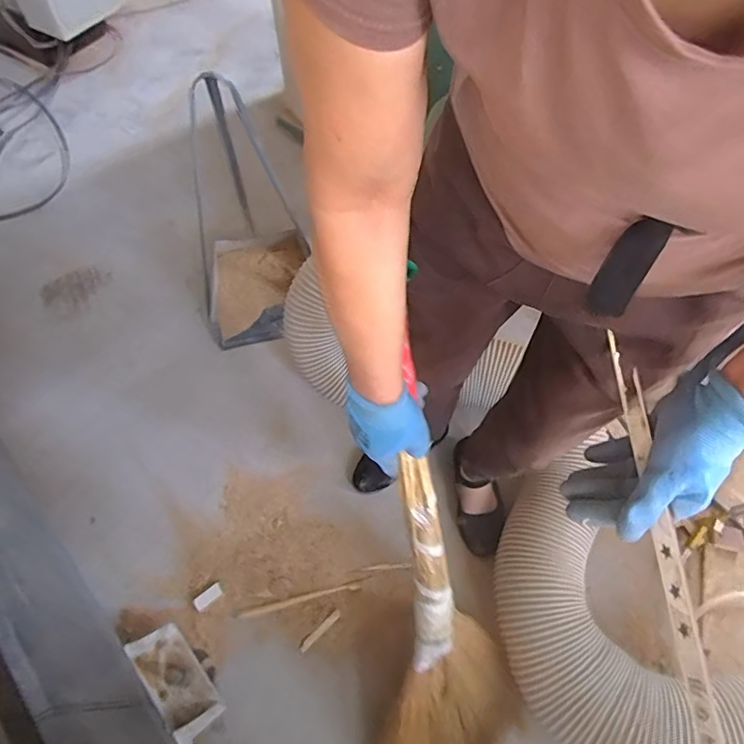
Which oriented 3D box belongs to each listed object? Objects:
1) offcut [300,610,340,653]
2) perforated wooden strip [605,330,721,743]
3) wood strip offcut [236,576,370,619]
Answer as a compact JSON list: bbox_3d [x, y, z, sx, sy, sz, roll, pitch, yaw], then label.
[{"bbox_3d":[-0.101,0.506,1.038,0.100,0.009,0.015,-43,67,-9],"label":"offcut"},{"bbox_3d":[0.240,0.167,0.419,0.013,0.019,0.406,-6,77,-7],"label":"perforated wooden strip"},{"bbox_3d":[-0.136,0.452,1.057,0.263,0.006,0.018,-13,60,-8],"label":"wood strip offcut"}]

